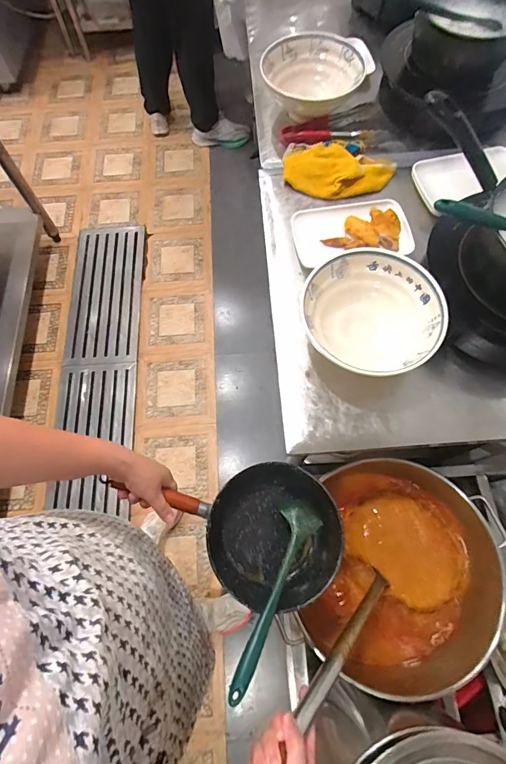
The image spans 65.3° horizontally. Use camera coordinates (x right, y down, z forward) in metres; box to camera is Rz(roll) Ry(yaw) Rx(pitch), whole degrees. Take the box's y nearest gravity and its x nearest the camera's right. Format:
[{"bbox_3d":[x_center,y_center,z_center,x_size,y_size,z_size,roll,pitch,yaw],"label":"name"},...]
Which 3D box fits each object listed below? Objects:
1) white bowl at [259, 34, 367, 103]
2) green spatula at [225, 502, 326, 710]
[{"bbox_3d":[0.125,-0.665,0.845,0.202,0.062,0.202,-7,68,-1],"label":"white bowl"},{"bbox_3d":[0.032,0.289,0.559,0.059,0.054,0.269,23,57,10],"label":"green spatula"}]

